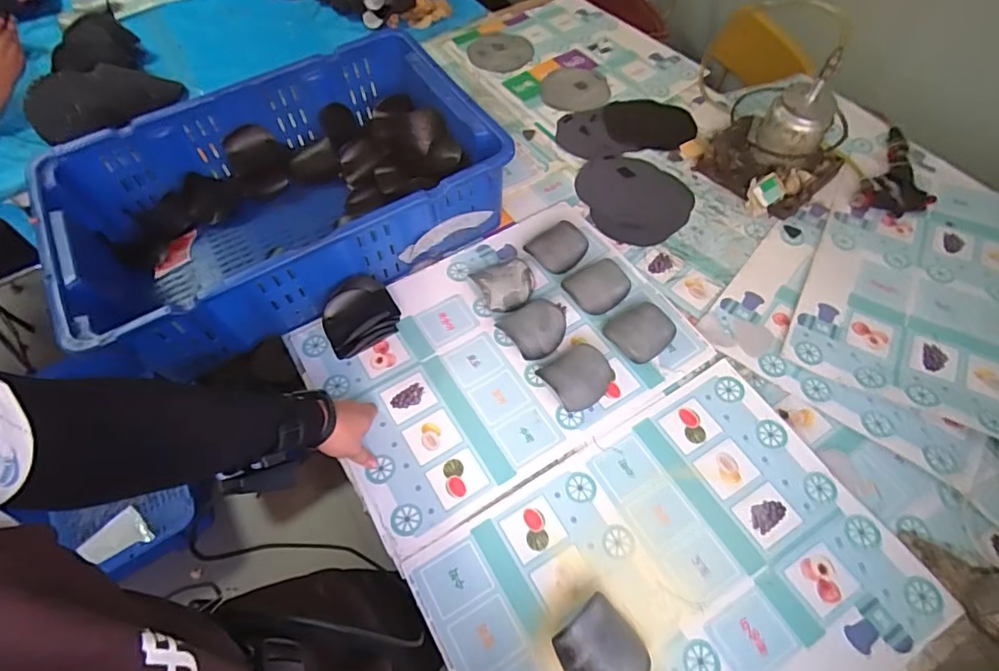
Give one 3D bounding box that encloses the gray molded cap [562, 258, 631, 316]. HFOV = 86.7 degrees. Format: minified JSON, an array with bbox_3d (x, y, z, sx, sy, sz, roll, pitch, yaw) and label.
[{"bbox_3d":[0.158,-0.077,0.832,0.089,0.035,0.077,-31,63,-17],"label":"gray molded cap"}]

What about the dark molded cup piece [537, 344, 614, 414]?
[{"bbox_3d":[0.112,0.058,0.756,0.091,0.039,0.085,-35,64,-19],"label":"dark molded cup piece"}]

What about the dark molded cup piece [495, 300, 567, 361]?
[{"bbox_3d":[0.062,-0.018,0.808,0.112,0.036,0.089,-35,64,-19],"label":"dark molded cup piece"}]

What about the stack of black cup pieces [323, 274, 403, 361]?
[{"bbox_3d":[-0.211,-0.030,0.803,0.111,0.078,0.110,-26,61,-15],"label":"stack of black cup pieces"}]

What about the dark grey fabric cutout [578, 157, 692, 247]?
[{"bbox_3d":[0.253,-0.260,0.973,0.195,0.014,0.221,-14,59,-8],"label":"dark grey fabric cutout"}]

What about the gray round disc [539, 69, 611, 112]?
[{"bbox_3d":[0.167,-0.541,1.151,0.140,0.019,0.163,9,59,7],"label":"gray round disc"}]

